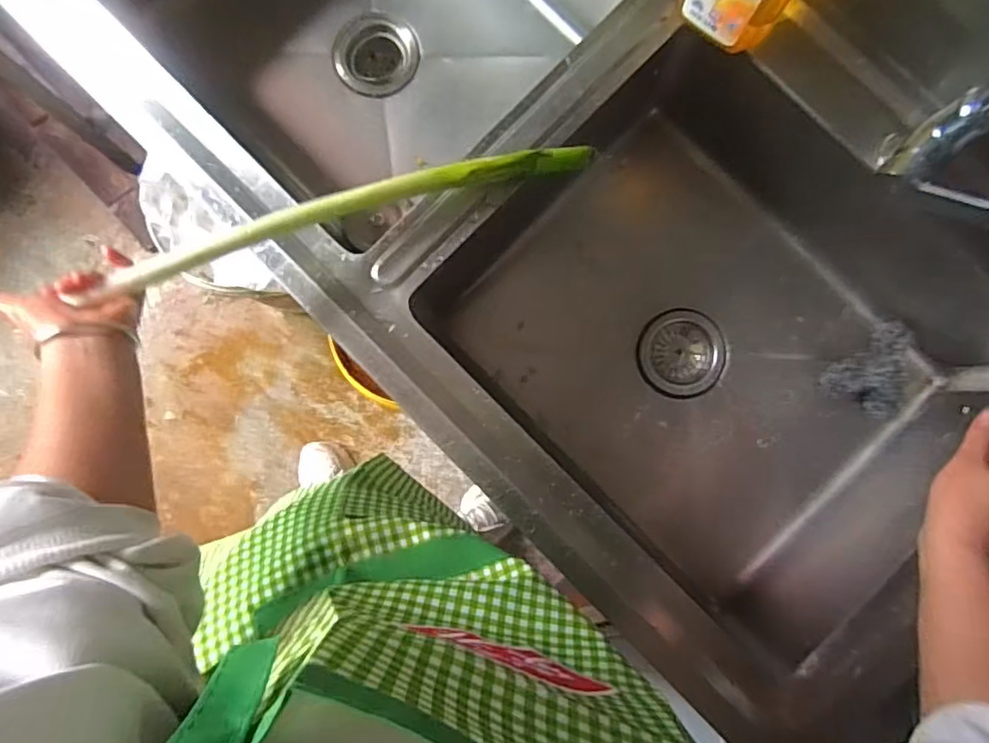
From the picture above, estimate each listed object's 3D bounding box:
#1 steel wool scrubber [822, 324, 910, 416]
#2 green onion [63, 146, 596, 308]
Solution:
[{"bbox_3d":[0.461,-0.005,0.732,0.087,0.049,0.100,29,86,2],"label":"steel wool scrubber"},{"bbox_3d":[-0.118,-0.146,0.545,0.430,0.027,0.040,-19,86,-10],"label":"green onion"}]

